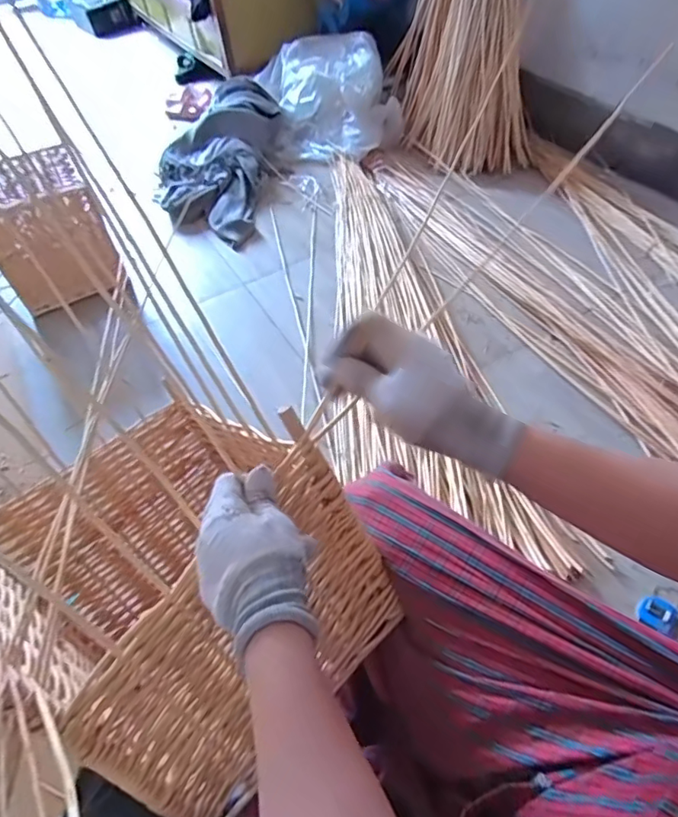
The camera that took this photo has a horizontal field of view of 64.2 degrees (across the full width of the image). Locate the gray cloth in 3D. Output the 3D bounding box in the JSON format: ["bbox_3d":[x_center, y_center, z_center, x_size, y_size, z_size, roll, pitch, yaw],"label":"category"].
[{"bbox_3d":[-0.420,-0.803,1.731,0.370,0.176,0.646,2,52,7],"label":"gray cloth"}]

